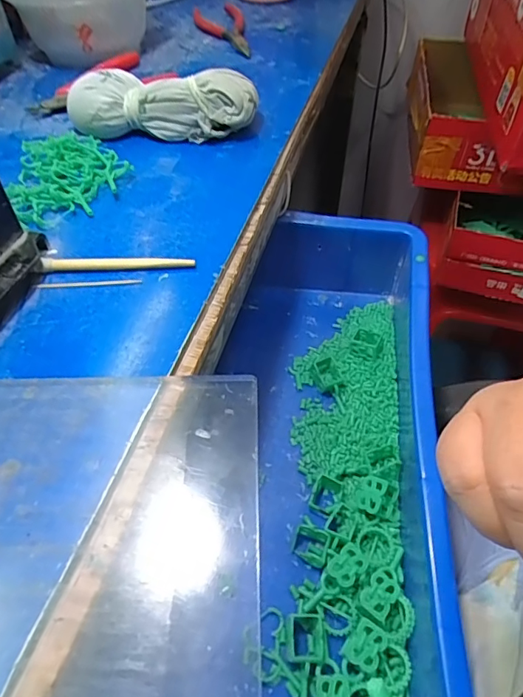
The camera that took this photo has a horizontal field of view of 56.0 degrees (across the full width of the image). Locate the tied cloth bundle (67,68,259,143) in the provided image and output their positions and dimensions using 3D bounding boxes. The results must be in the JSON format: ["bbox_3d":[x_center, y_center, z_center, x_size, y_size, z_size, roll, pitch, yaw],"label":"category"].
[{"bbox_3d":[-0.073,-0.184,0.367,0.138,0.042,0.049,1,50,0],"label":"tied cloth bundle"}]

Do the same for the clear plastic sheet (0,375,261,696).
[{"bbox_3d":[-0.085,0.067,0.184,0.166,0.008,0.132,0,50,-1],"label":"clear plastic sheet"}]

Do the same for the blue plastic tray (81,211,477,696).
[{"bbox_3d":[0.031,0.086,0.305,0.197,0.084,0.430,9,51,7],"label":"blue plastic tray"}]

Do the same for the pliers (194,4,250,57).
[{"bbox_3d":[-0.043,-0.330,0.508,0.050,0.015,0.120,-5,51,-5],"label":"pliers"}]

